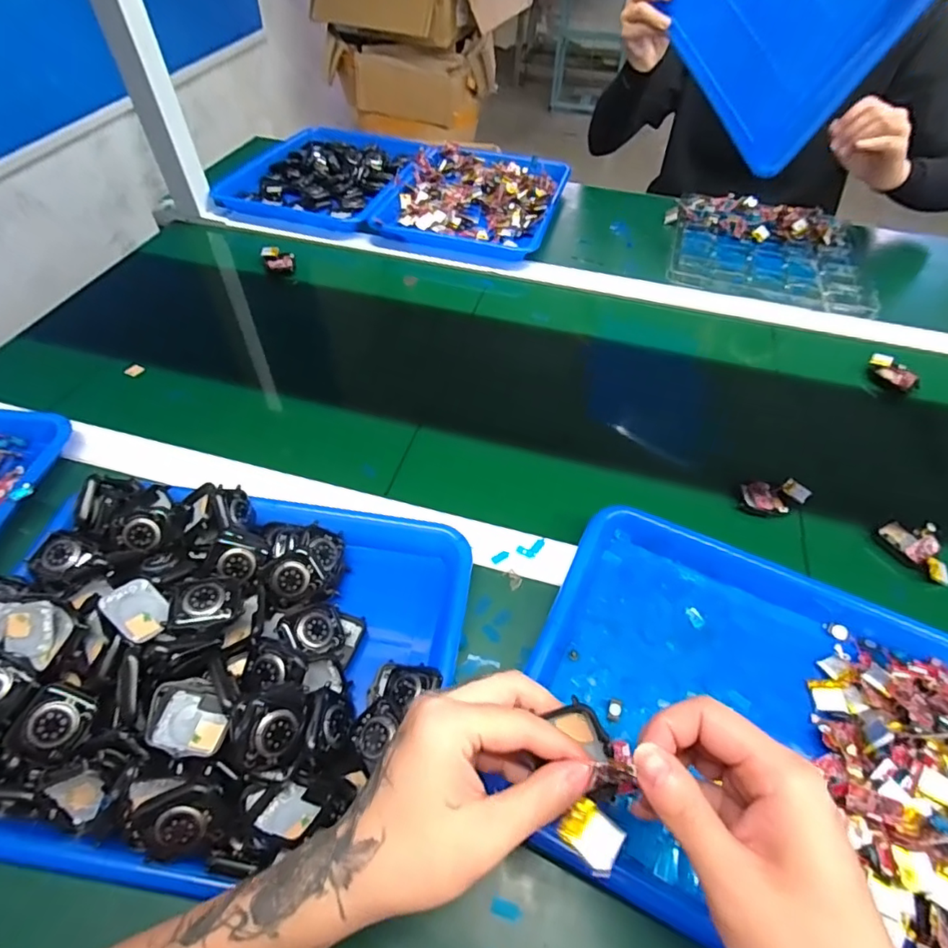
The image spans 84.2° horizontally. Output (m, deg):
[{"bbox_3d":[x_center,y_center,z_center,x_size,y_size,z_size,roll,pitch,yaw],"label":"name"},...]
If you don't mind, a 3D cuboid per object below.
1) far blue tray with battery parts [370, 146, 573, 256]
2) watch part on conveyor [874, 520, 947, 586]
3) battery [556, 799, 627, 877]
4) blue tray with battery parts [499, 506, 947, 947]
[{"bbox_3d":[0.004,-0.442,0.829,0.253,0.035,0.293,12,53,8],"label":"far blue tray with battery parts"},{"bbox_3d":[0.396,0.064,0.462,0.037,0.020,0.062,-21,56,-17],"label":"watch part on conveyor"},{"bbox_3d":[0.050,0.150,0.218,0.020,0.004,0.023,-35,61,-25],"label":"battery"},{"bbox_3d":[0.205,0.165,0.345,0.327,0.046,0.264,22,55,15],"label":"blue tray with battery parts"}]

